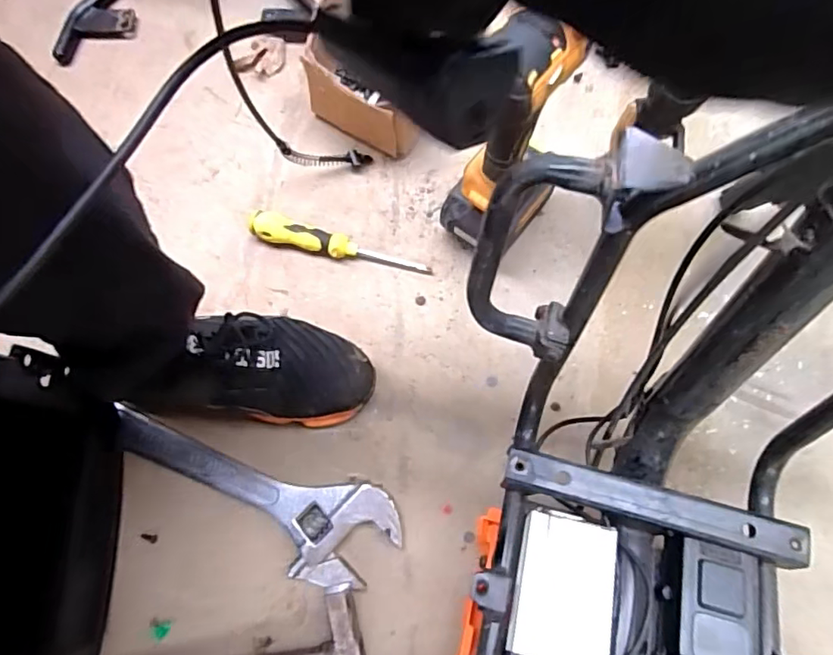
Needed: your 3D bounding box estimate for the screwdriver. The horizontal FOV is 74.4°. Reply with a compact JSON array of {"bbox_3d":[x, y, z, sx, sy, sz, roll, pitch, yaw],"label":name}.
[{"bbox_3d":[-0.083,-0.089,0.601,0.197,0.031,0.028,16,75,2],"label":"screwdriver"}]

